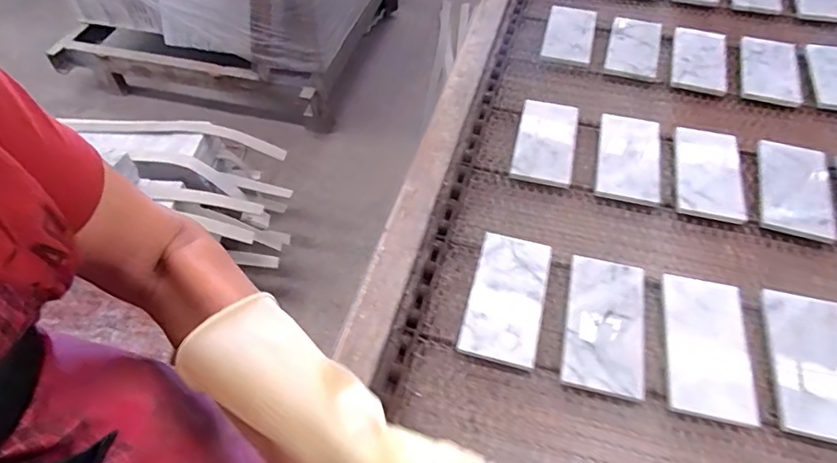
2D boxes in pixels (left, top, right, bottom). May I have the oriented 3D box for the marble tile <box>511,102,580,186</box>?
[{"bbox_3d":[0.181,-0.132,0.725,0.080,0.016,0.160,9,49,13],"label":"marble tile"}]

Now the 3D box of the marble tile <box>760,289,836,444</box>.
[{"bbox_3d":[0.405,0.134,0.523,0.077,0.011,0.154,3,54,19],"label":"marble tile"}]

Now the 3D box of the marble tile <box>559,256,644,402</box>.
[{"bbox_3d":[0.202,0.100,0.553,0.080,0.015,0.156,12,53,10],"label":"marble tile"}]

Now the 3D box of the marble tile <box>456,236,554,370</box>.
[{"bbox_3d":[0.099,0.071,0.569,0.080,0.008,0.157,15,54,7],"label":"marble tile"}]

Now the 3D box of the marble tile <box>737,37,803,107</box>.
[{"bbox_3d":[0.568,-0.264,0.827,0.086,0.016,0.178,18,51,14],"label":"marble tile"}]

